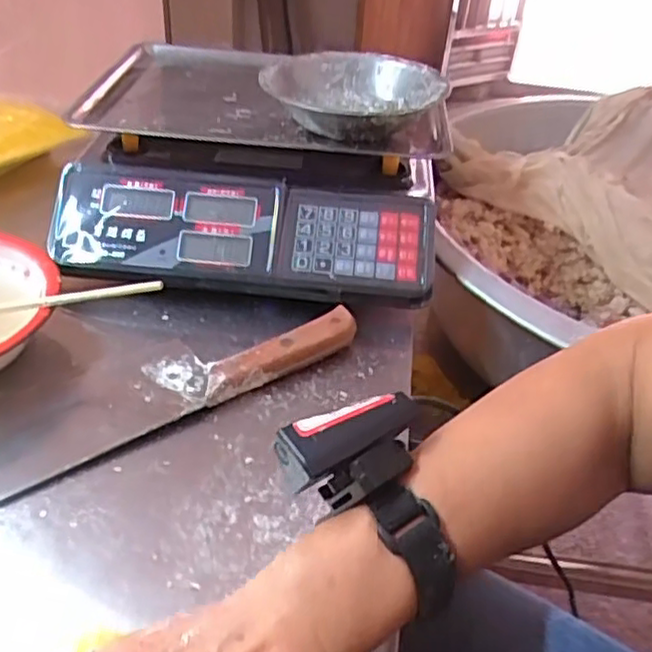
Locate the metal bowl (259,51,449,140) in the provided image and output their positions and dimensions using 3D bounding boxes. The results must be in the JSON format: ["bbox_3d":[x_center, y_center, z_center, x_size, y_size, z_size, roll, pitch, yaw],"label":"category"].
[{"bbox_3d":[0.022,-0.204,0.622,0.155,0.054,0.136,-9,41,-17],"label":"metal bowl"}]

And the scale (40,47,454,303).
[{"bbox_3d":[-0.063,-0.153,0.664,0.328,0.117,0.312,6,38,0],"label":"scale"}]

